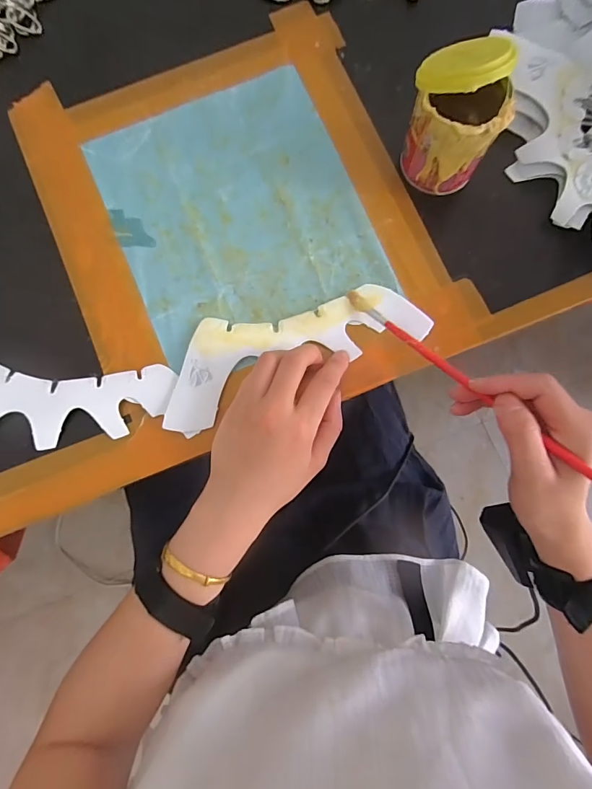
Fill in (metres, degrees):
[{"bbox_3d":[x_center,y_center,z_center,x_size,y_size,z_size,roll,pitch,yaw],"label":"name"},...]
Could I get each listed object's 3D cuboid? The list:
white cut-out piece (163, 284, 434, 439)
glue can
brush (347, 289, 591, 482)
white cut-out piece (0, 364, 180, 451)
[{"bbox_3d":[-0.006,-0.043,0.327,0.218,0.006,0.077,-23,83,-5],"label":"white cut-out piece"},{"bbox_3d":[0.122,-0.214,0.314,0.066,0.087,0.067,0,80,1],"label":"glue can"},{"bbox_3d":[0.124,-0.004,0.278,0.009,0.009,0.249,-42,63,-7],"label":"brush"},{"bbox_3d":[-0.197,0.007,0.320,0.200,0.010,0.074,-13,80,-2],"label":"white cut-out piece"}]

